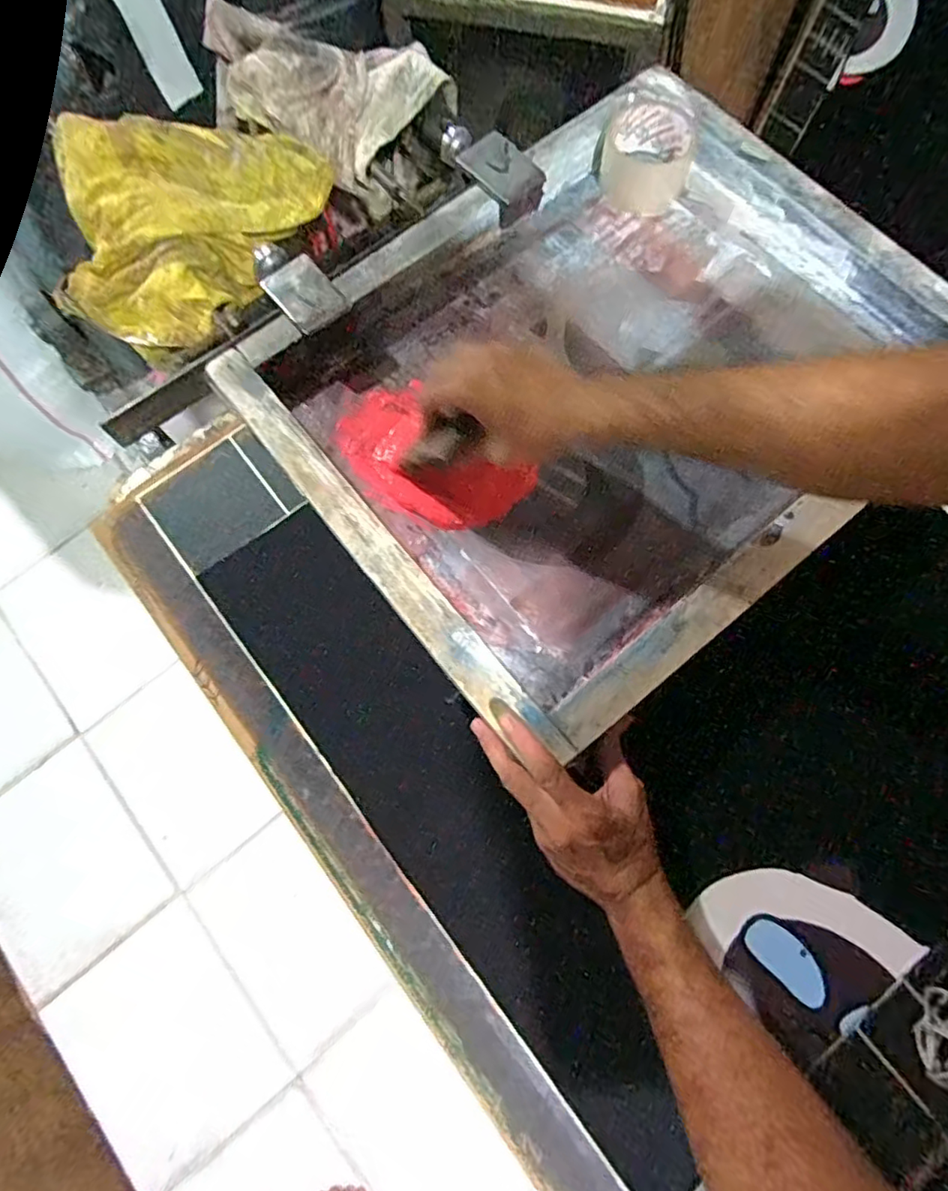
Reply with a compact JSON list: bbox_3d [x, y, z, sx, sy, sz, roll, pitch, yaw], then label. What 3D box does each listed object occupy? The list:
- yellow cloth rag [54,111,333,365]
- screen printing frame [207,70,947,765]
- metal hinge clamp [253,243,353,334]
[{"bbox_3d":[-0.286,-0.370,0.580,0.174,0.106,0.255,32,79,9],"label":"yellow cloth rag"},{"bbox_3d":[0.120,-0.199,0.538,0.550,0.053,0.454,-39,78,-7],"label":"screen printing frame"},{"bbox_3d":[-0.167,-0.290,0.559,0.051,0.033,0.117,-40,78,-8],"label":"metal hinge clamp"}]

